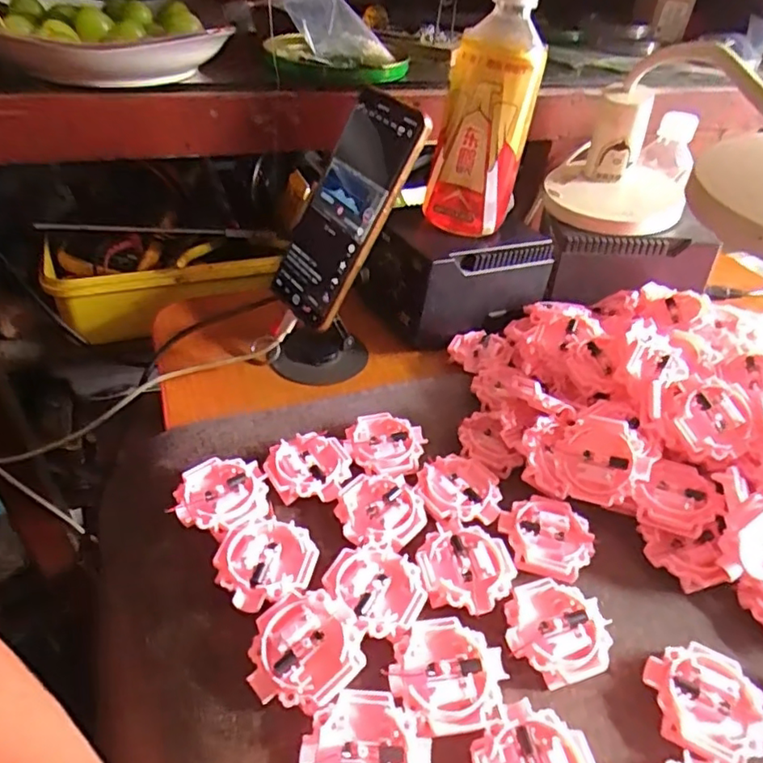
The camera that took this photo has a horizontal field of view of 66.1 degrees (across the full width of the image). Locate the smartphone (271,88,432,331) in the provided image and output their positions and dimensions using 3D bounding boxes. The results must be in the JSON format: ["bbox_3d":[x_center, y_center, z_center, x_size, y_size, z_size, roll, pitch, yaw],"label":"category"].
[{"bbox_3d":[-0.028,-0.124,0.423,0.013,0.162,0.082,13,23,-47],"label":"smartphone"}]

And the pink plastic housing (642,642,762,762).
[{"bbox_3d":[0.160,0.160,0.288,0.052,0.015,0.052,4,40,-3],"label":"pink plastic housing"}]

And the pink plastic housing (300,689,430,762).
[{"bbox_3d":[-0.007,0.165,0.257,0.054,0.014,0.052,4,40,-3],"label":"pink plastic housing"}]

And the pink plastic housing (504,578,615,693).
[{"bbox_3d":[0.092,0.132,0.310,0.054,0.015,0.050,-8,42,-16],"label":"pink plastic housing"}]

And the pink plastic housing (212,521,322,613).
[{"bbox_3d":[-0.064,0.101,0.325,0.050,0.015,0.053,12,40,6],"label":"pink plastic housing"}]

